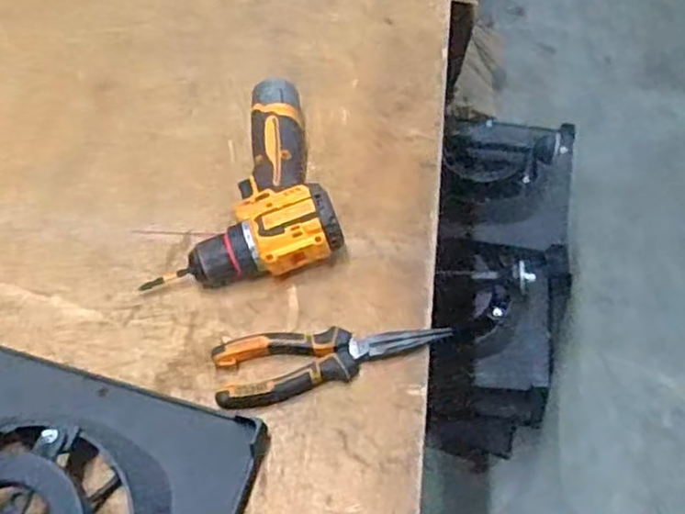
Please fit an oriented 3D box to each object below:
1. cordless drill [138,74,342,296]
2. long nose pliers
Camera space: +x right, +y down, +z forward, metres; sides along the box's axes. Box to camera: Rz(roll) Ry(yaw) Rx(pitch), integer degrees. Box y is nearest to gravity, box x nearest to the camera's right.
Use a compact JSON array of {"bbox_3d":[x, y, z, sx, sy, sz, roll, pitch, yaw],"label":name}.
[{"bbox_3d":[-0.107,-0.074,0.700,0.184,0.061,0.212,-10,60,-2],"label":"cordless drill"},{"bbox_3d":[-0.011,0.083,0.631,0.203,0.024,0.060,-15,61,-5],"label":"long nose pliers"}]

